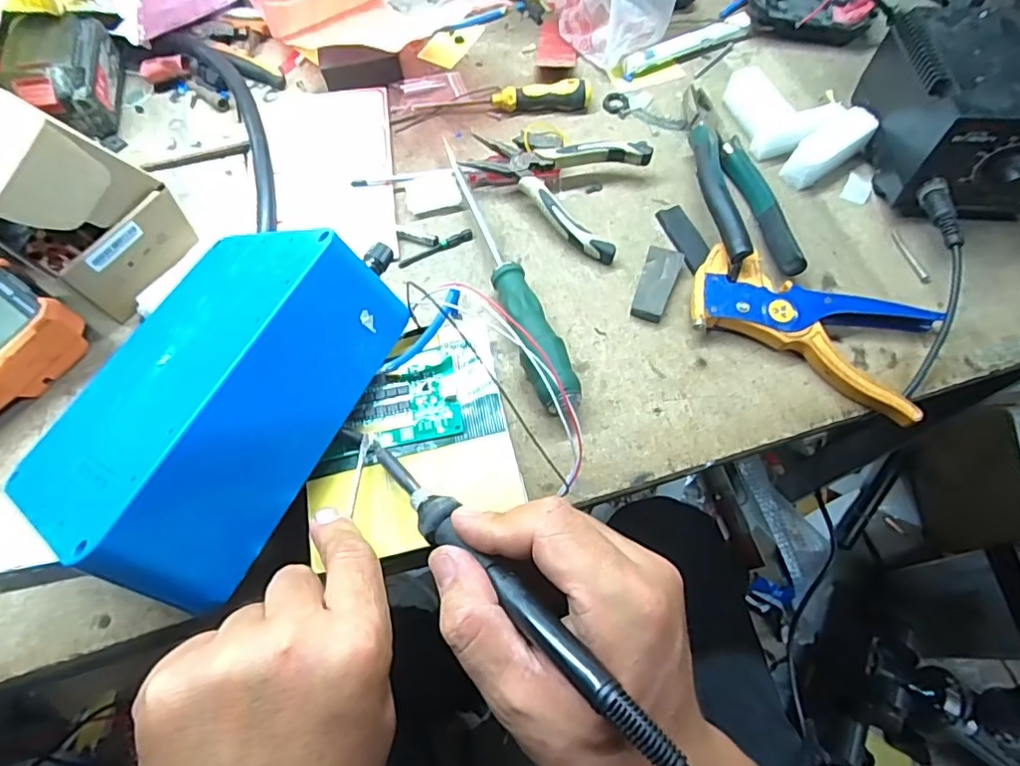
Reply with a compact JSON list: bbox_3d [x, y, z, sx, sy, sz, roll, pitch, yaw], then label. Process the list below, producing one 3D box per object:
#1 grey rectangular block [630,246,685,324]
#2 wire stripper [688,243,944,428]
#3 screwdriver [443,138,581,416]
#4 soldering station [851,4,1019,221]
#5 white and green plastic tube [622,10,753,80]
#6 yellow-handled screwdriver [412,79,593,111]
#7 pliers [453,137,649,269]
[{"bbox_3d":[0.110,-0.076,0.432,0.027,0.010,0.063,22,70,10],"label":"grey rectangular block"},{"bbox_3d":[0.214,-0.046,0.410,0.162,0.024,0.089,28,71,12],"label":"wire stripper"},{"bbox_3d":[-0.001,-0.086,0.427,0.030,0.034,0.242,-17,68,-5],"label":"screwdriver"},{"bbox_3d":[0.358,-0.209,0.442,0.116,0.090,0.161,0,67,1],"label":"soldering station"},{"bbox_3d":[0.166,-0.314,0.532,0.134,0.016,0.019,-27,69,-9],"label":"white and green plastic tube"},{"bbox_3d":[-0.007,-0.255,0.510,0.158,0.022,0.022,-1,67,1],"label":"yellow-handled screwdriver"},{"bbox_3d":[0.032,-0.164,0.465,0.139,0.029,0.103,20,69,10],"label":"pliers"}]

